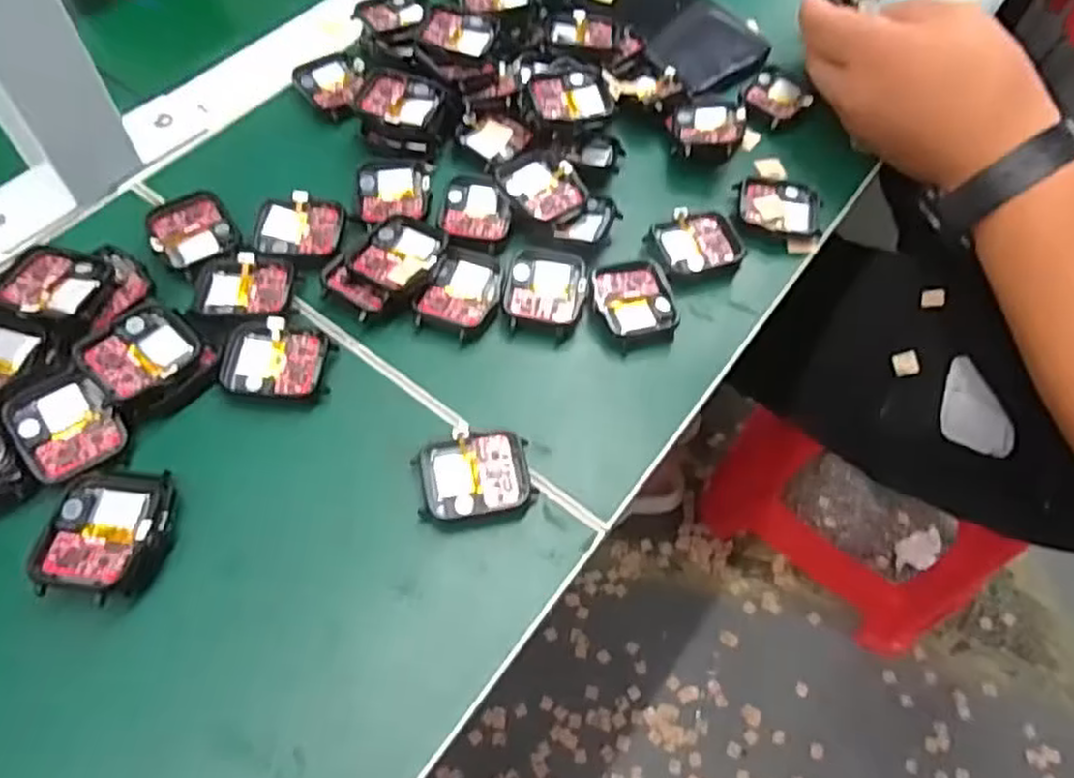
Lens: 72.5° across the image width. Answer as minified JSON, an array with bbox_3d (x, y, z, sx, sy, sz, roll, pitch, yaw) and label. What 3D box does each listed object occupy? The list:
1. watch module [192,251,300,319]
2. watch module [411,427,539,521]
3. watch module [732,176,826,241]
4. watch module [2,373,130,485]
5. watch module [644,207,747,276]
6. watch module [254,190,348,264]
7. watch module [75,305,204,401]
[{"bbox_3d":[-0.135,-0.047,0.341,0.042,0.005,0.036,1,59,-4],"label":"watch module"},{"bbox_3d":[-0.026,0.036,0.305,0.046,0.011,0.035,-8,60,-9],"label":"watch module"},{"bbox_3d":[0.130,-0.098,0.397,0.045,0.008,0.034,12,59,3],"label":"watch module"},{"bbox_3d":[-0.192,0.014,0.299,0.038,0.013,0.042,-29,66,-19],"label":"watch module"},{"bbox_3d":[0.082,-0.075,0.377,0.044,0.013,0.036,-20,63,-15],"label":"watch module"},{"bbox_3d":[-0.116,-0.079,0.360,0.042,0.007,0.037,7,59,0],"label":"watch module"},{"bbox_3d":[-0.168,-0.015,0.312,0.038,0.012,0.041,36,63,16],"label":"watch module"}]

